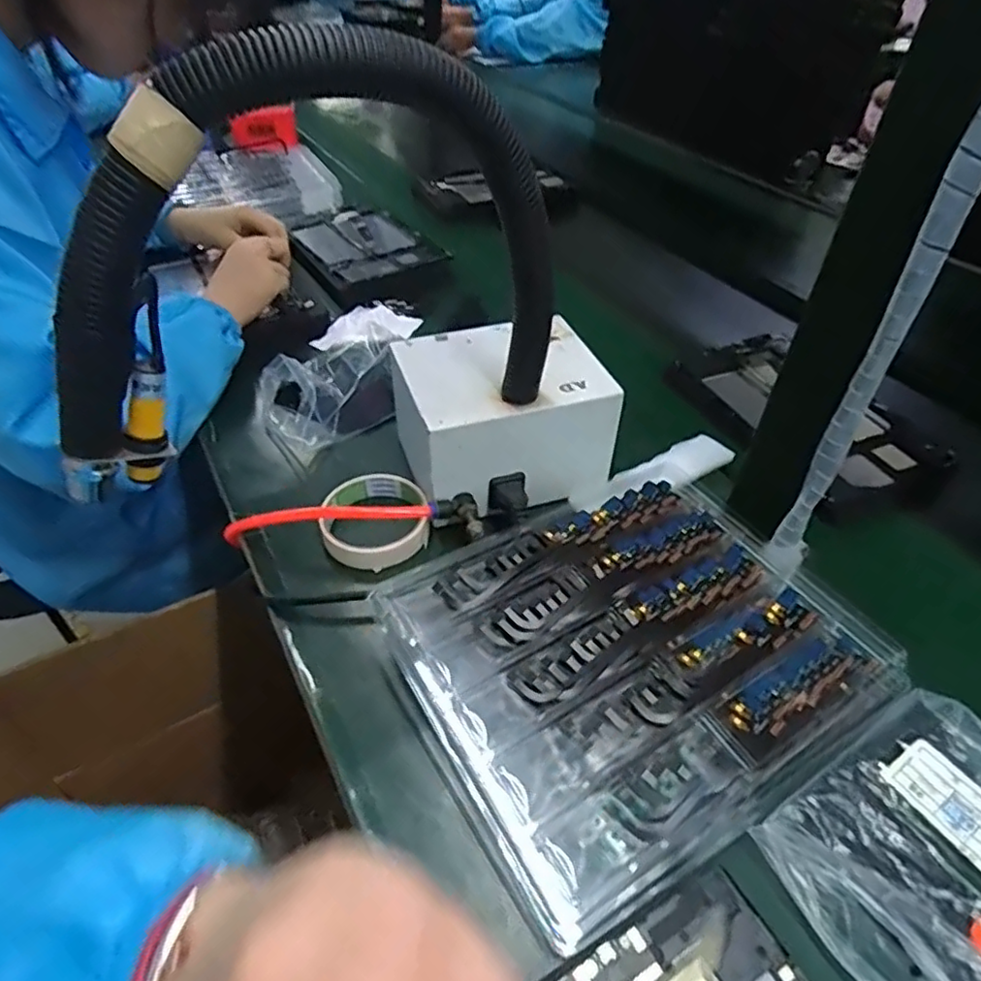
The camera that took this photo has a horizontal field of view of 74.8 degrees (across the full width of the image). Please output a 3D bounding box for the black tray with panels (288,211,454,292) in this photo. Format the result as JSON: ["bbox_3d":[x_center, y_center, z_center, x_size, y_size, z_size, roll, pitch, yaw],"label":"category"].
[{"bbox_3d":[-0.171,-0.330,0.860,0.153,0.025,0.203,-25,52,-27],"label":"black tray with panels"}]

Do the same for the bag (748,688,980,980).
[{"bbox_3d":[0.249,0.191,0.331,0.177,0.025,0.141,-23,51,-25],"label":"bag"}]

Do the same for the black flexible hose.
[{"bbox_3d":[-0.085,-0.111,0.341,0.293,0.209,0.038,-19,49,-22],"label":"black flexible hose"}]

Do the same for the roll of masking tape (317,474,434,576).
[{"bbox_3d":[-0.091,0.023,0.512,0.080,0.025,0.087,2,45,-2],"label":"roll of masking tape"}]

